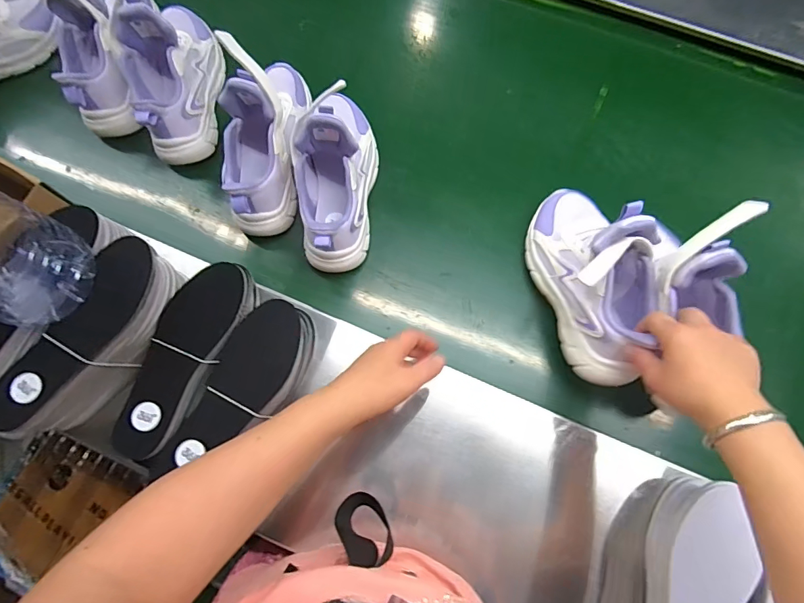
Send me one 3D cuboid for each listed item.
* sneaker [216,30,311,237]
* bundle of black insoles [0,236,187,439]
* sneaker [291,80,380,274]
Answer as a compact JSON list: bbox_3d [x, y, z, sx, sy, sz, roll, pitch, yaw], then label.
[{"bbox_3d":[-0.169,-0.205,0.514,0.076,0.139,0.219,3,76,1],"label":"sneaker"},{"bbox_3d":[-0.314,0.040,0.454,0.074,0.082,0.211,30,78,7],"label":"bundle of black insoles"},{"bbox_3d":[-0.077,-0.152,0.509,0.082,0.133,0.210,5,76,1],"label":"sneaker"}]

